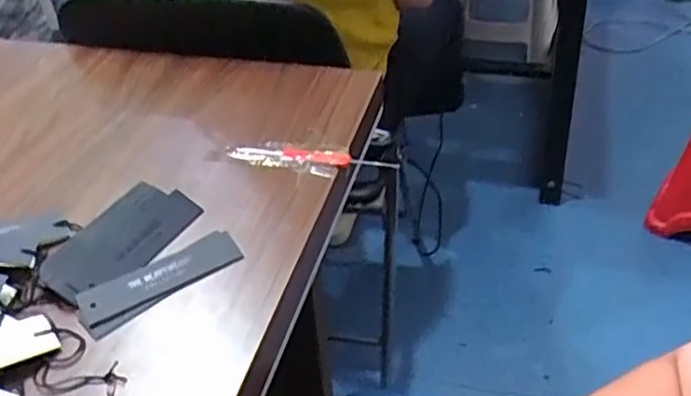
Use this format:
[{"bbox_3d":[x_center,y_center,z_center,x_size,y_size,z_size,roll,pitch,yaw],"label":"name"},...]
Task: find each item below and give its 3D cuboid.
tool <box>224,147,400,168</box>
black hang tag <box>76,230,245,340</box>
[{"bbox_3d":[-0.033,-0.039,0.637,0.164,0.010,0.020,4,40,10],"label":"tool"},{"bbox_3d":[-0.143,0.062,0.522,0.125,0.009,0.043,-27,45,-26],"label":"black hang tag"}]

